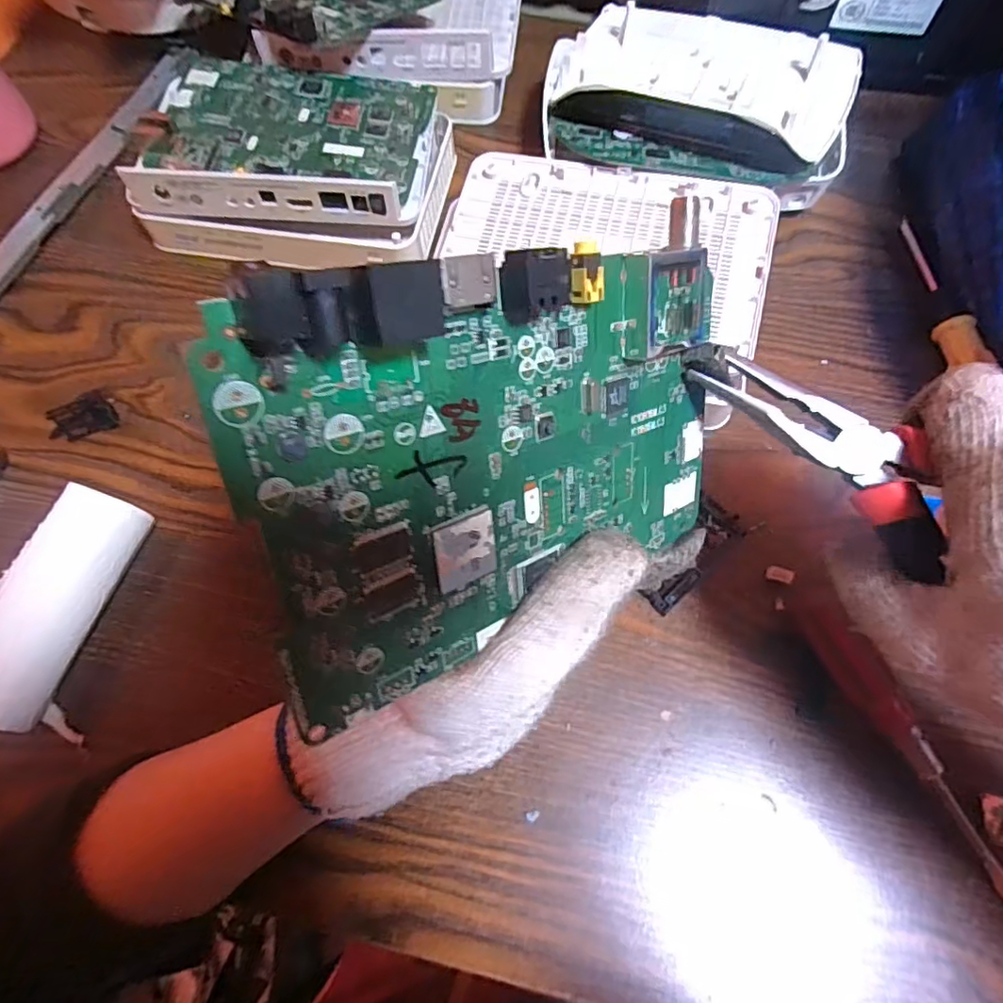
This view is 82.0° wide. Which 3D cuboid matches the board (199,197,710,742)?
[{"bbox_3d":[0.011,-0.014,0.160,0.156,0.106,0.011,-24,30,-32],"label":"board"}]

